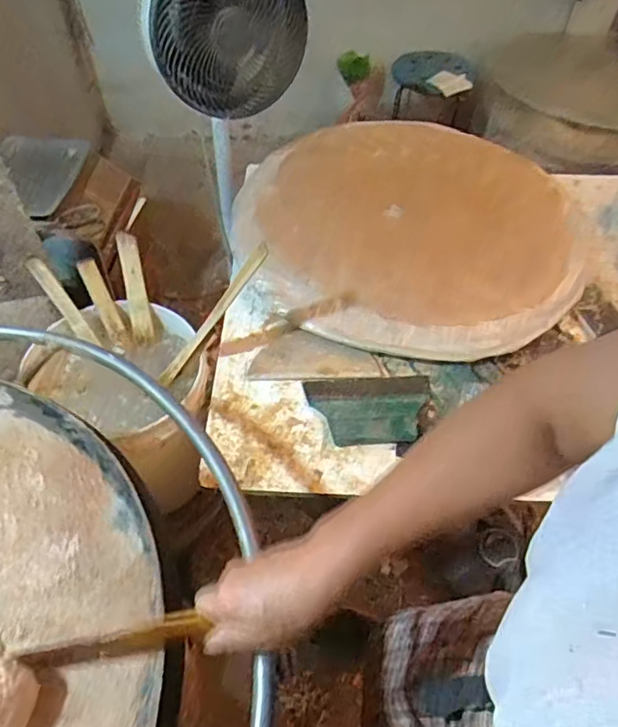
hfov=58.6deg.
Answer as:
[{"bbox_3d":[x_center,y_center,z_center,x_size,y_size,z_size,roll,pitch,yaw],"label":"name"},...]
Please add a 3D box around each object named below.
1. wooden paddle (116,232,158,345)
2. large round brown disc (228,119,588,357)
[{"bbox_3d":[-0.296,-0.128,0.944,0.039,0.185,0.018,-10,14,-9],"label":"wooden paddle"},{"bbox_3d":[0.188,-0.284,1.058,0.632,0.042,0.593,1,52,-1],"label":"large round brown disc"}]

